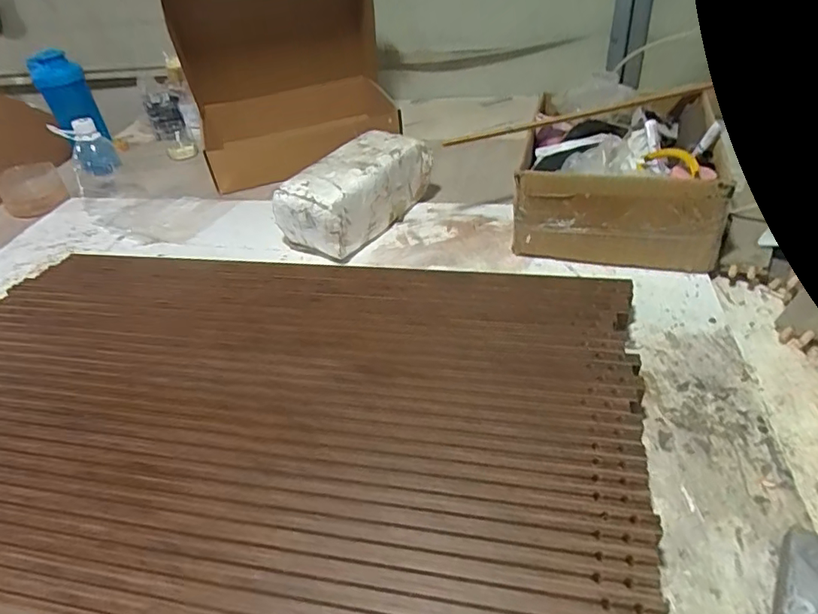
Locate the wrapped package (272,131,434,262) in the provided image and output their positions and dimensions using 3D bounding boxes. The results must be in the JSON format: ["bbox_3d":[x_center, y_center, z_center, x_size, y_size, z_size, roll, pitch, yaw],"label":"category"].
[{"bbox_3d":[-0.077,-0.174,0.784,0.125,0.106,0.225,21,47,32],"label":"wrapped package"}]

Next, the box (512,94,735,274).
[{"bbox_3d":[0.294,-0.191,0.744,0.237,0.125,0.293,7,40,17],"label":"box"}]

